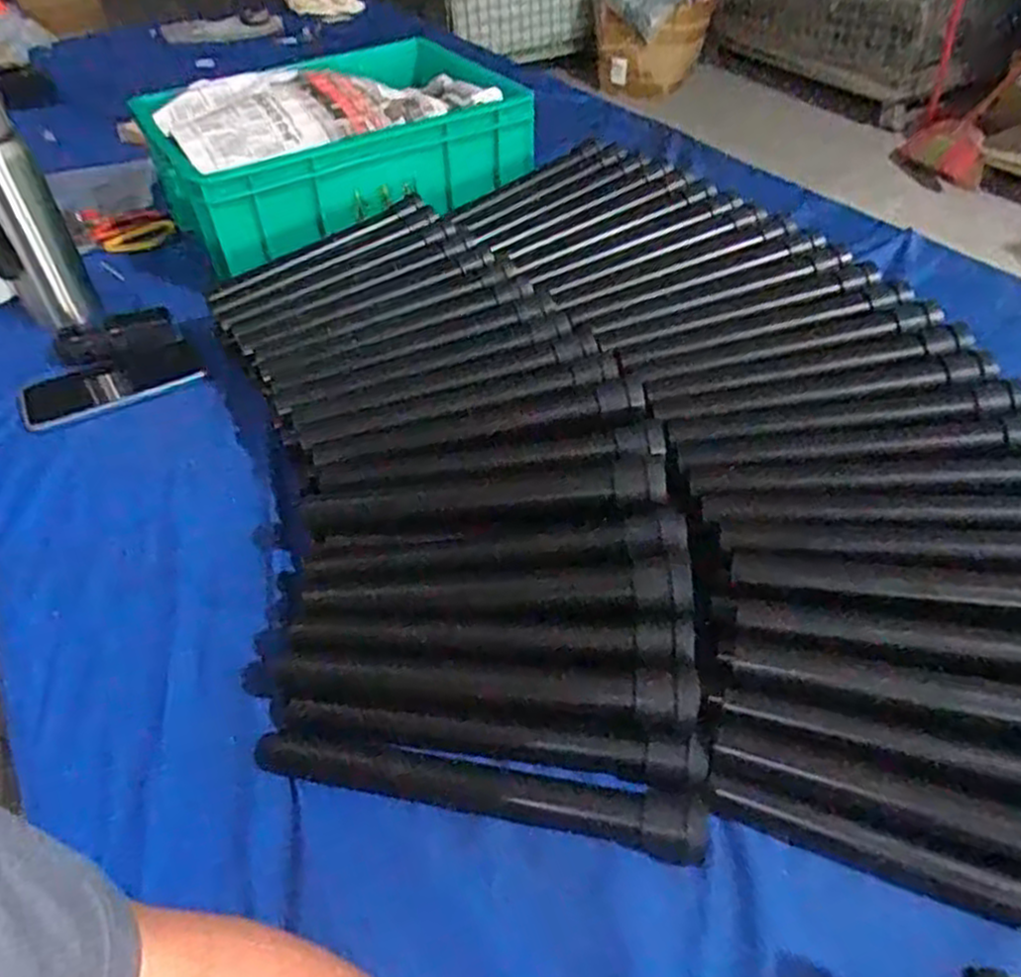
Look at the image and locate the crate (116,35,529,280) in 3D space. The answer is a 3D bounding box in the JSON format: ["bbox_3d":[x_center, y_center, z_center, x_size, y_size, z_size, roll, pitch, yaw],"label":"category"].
[{"bbox_3d":[-0.207,-0.435,0.933,0.419,0.122,0.301,-25,48,-20],"label":"crate"}]

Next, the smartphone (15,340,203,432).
[{"bbox_3d":[-0.390,-0.106,0.756,0.165,0.014,0.091,-22,45,-13],"label":"smartphone"}]

